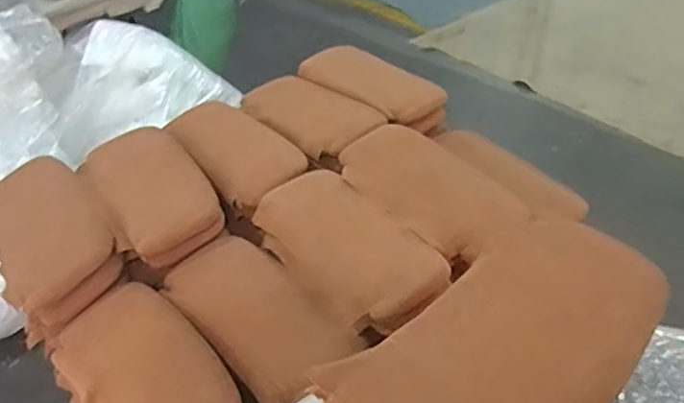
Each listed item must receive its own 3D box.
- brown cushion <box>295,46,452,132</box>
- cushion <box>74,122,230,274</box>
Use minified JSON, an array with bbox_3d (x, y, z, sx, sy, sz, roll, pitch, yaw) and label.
[{"bbox_3d":[0.055,-0.306,1.672,0.185,0.086,0.414,-32,45,-28],"label":"brown cushion"},{"bbox_3d":[-0.459,-0.028,1.480,0.243,0.082,0.437,-27,42,-24],"label":"cushion"}]

